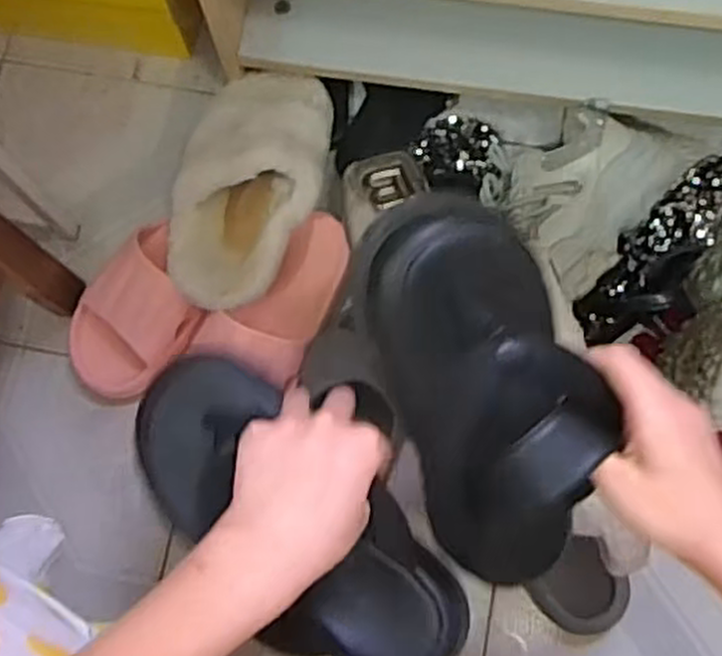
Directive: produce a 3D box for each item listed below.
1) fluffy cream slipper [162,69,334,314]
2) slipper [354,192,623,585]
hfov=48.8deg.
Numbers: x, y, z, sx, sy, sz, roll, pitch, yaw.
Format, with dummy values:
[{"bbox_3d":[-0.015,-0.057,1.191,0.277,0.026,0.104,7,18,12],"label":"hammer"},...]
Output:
[{"bbox_3d":[-0.104,-0.138,0.731,0.135,0.075,0.243,7,77,3],"label":"fluffy cream slipper"},{"bbox_3d":[0.076,0.046,0.447,0.106,0.071,0.243,-20,104,-3],"label":"slipper"}]

